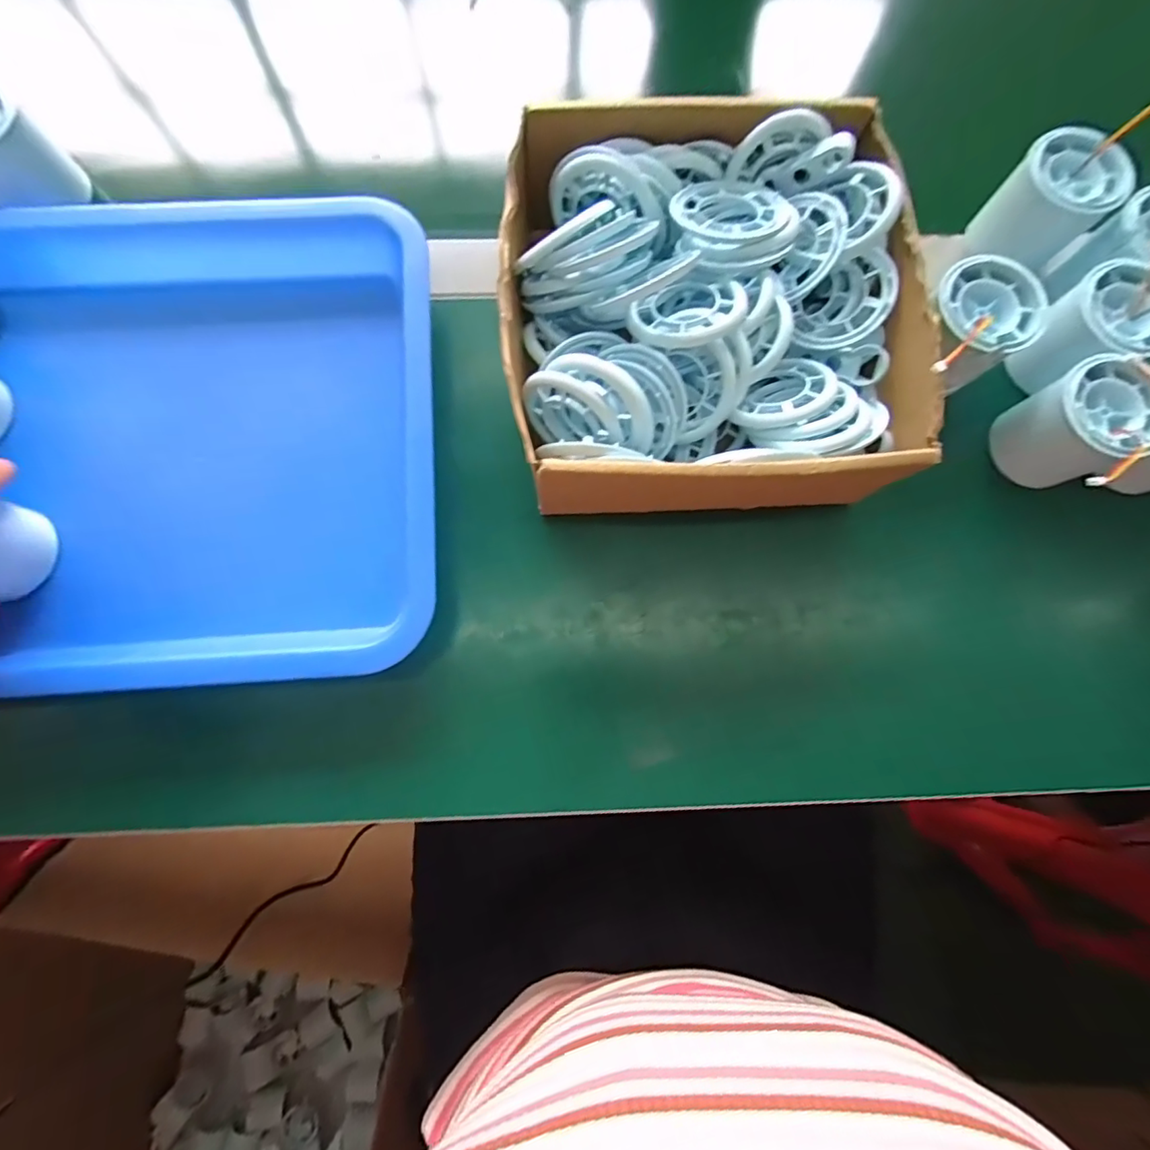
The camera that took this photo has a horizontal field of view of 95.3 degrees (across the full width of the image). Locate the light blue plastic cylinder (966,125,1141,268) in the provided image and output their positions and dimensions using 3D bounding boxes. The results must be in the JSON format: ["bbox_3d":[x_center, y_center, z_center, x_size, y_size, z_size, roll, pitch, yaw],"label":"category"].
[{"bbox_3d":[0.277,-0.219,0.311,0.052,0.055,0.048,0,79,-1],"label":"light blue plastic cylinder"}]

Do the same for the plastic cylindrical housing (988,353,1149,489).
[{"bbox_3d":[0.270,-0.079,0.283,0.053,0.053,0.052,0,79,-1],"label":"plastic cylindrical housing"}]

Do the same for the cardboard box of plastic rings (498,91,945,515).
[{"bbox_3d":[0.067,-0.130,0.272,0.197,0.065,0.205,-2,79,-2],"label":"cardboard box of plastic rings"}]

